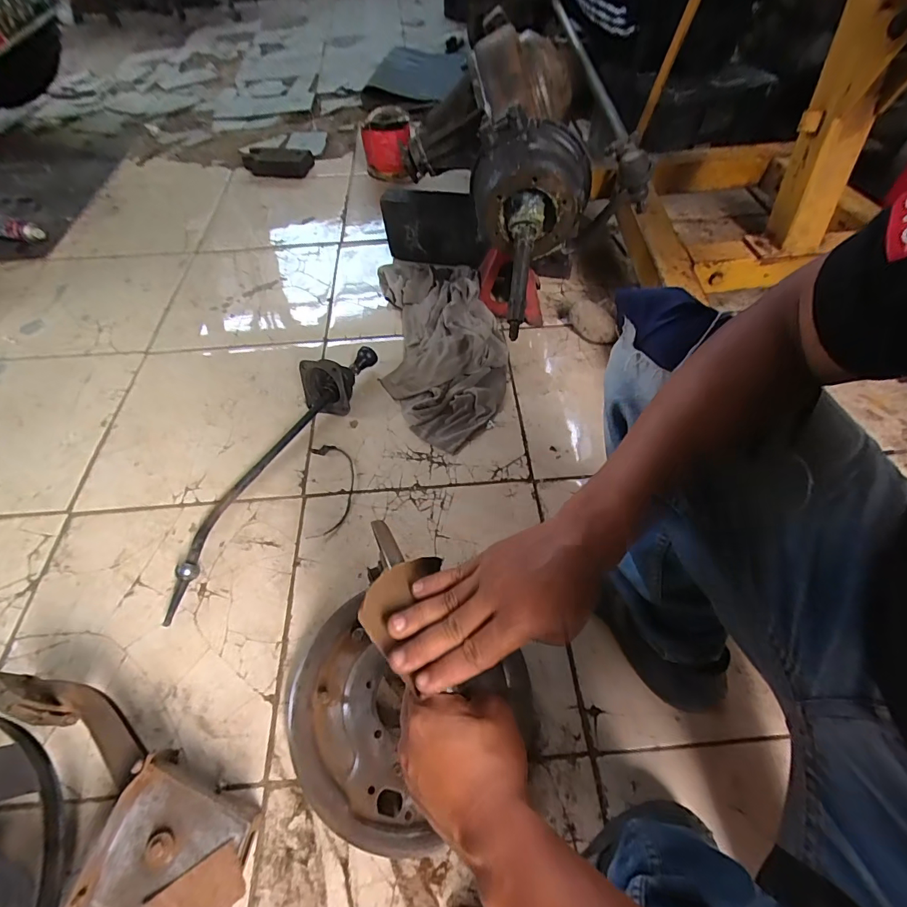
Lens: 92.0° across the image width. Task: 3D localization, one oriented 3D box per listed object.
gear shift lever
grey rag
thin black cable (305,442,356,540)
[{"bbox_3d":[-0.315,-0.002,0.772,0.110,0.098,0.584,19,57,12],"label":"gear shift lever"},{"bbox_3d":[-0.024,-0.264,0.968,0.258,0.092,0.568,-3,55,-6],"label":"grey rag"},{"bbox_3d":[-0.218,0.060,0.785,0.080,0.009,0.182,-7,56,-8],"label":"thin black cable"}]

